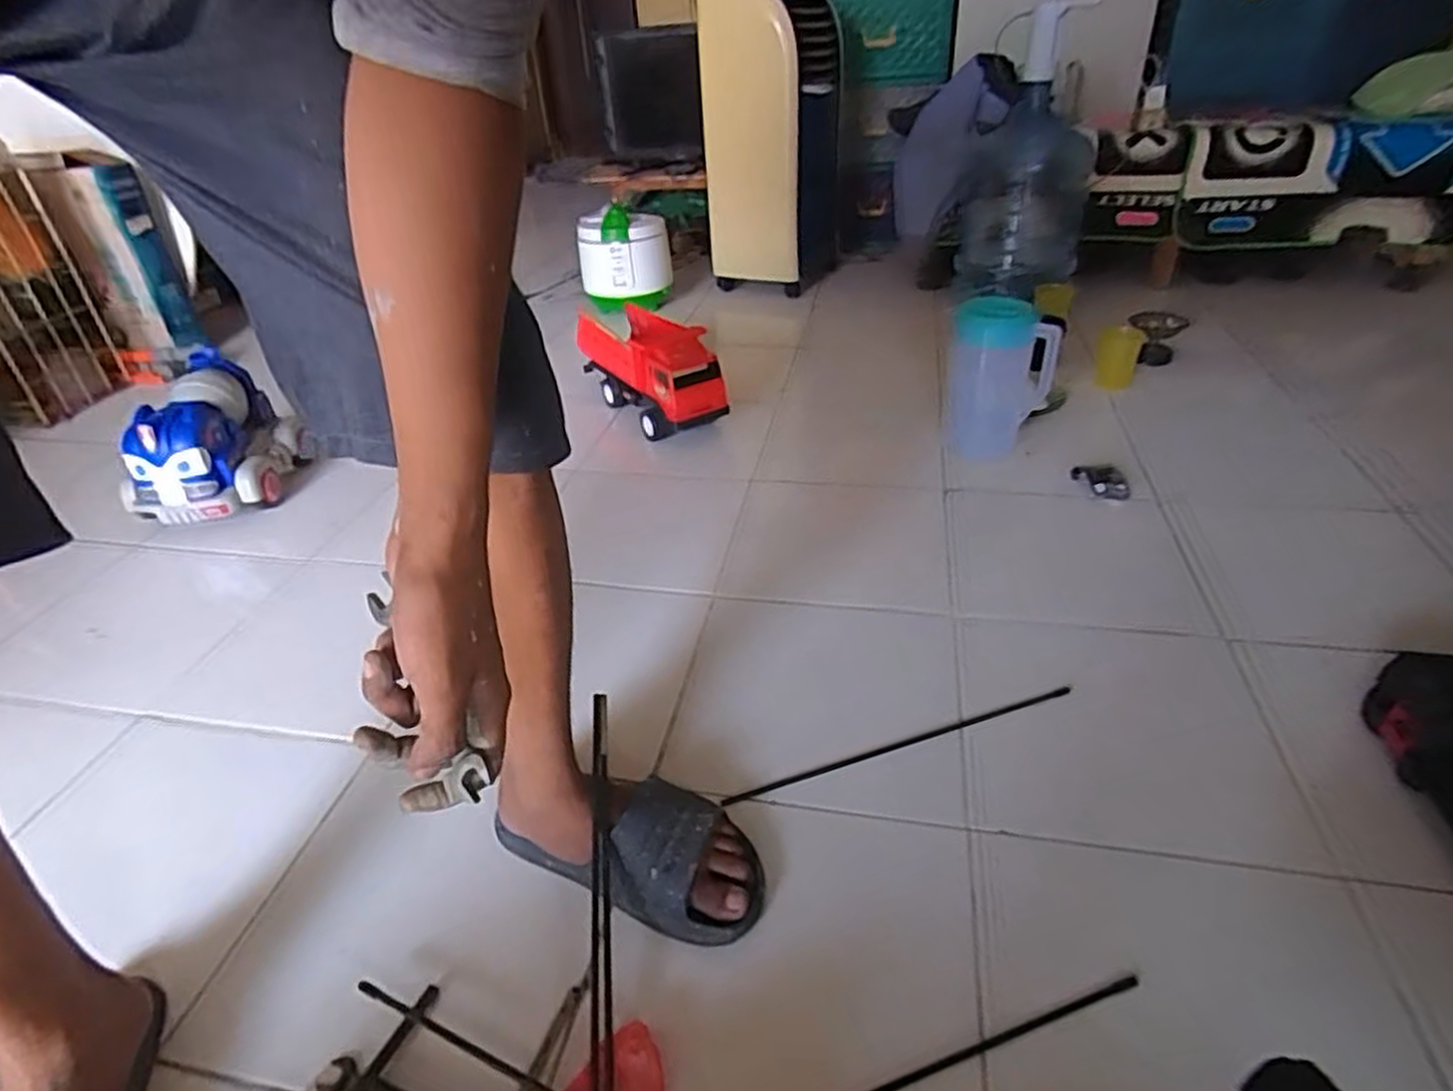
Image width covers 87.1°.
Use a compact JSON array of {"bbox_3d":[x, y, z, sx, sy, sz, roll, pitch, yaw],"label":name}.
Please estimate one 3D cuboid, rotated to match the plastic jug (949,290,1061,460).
[{"bbox_3d":[0.423,-0.254,1.187,0.153,0.221,0.097,5,35,12],"label":"plastic jug"}]

